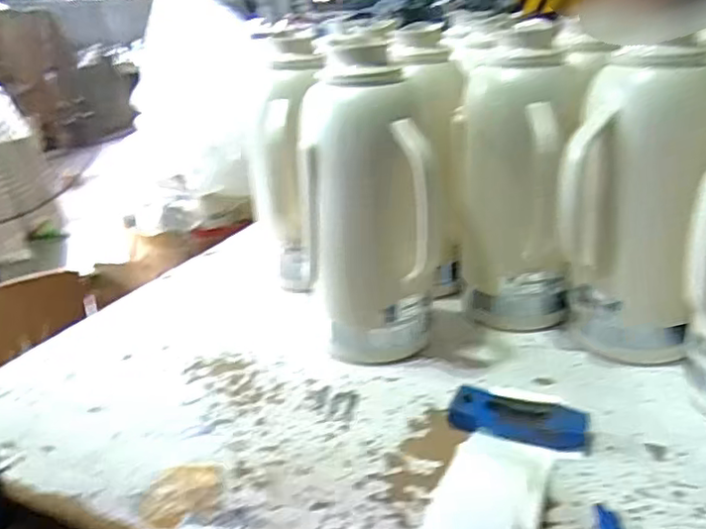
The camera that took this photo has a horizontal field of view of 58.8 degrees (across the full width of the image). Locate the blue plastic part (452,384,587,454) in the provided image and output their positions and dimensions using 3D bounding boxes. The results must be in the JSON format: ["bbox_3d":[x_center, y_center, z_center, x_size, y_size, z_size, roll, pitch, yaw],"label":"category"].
[{"bbox_3d":[0.172,0.161,0.650,0.135,0.021,0.061,7,27,24],"label":"blue plastic part"}]

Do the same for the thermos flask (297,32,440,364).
[{"bbox_3d":[0.015,-0.063,0.746,0.141,0.368,0.152,-7,25,-5],"label":"thermos flask"}]

